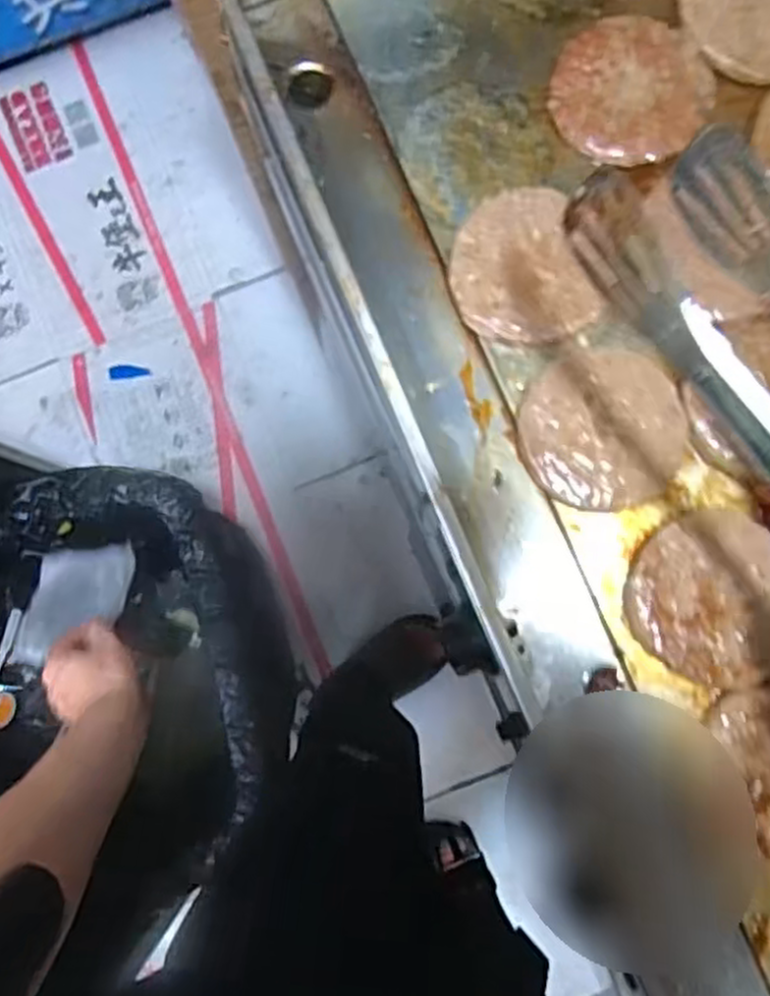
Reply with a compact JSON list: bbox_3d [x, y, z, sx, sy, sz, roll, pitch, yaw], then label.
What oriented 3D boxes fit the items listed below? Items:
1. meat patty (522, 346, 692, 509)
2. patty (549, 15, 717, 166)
[{"bbox_3d":[0.133,-0.041,0.463,0.096,0.018,0.093,0,83,0],"label":"meat patty"},{"bbox_3d":[0.159,-0.263,0.487,0.097,0.011,0.098,0,83,0],"label":"patty"}]

